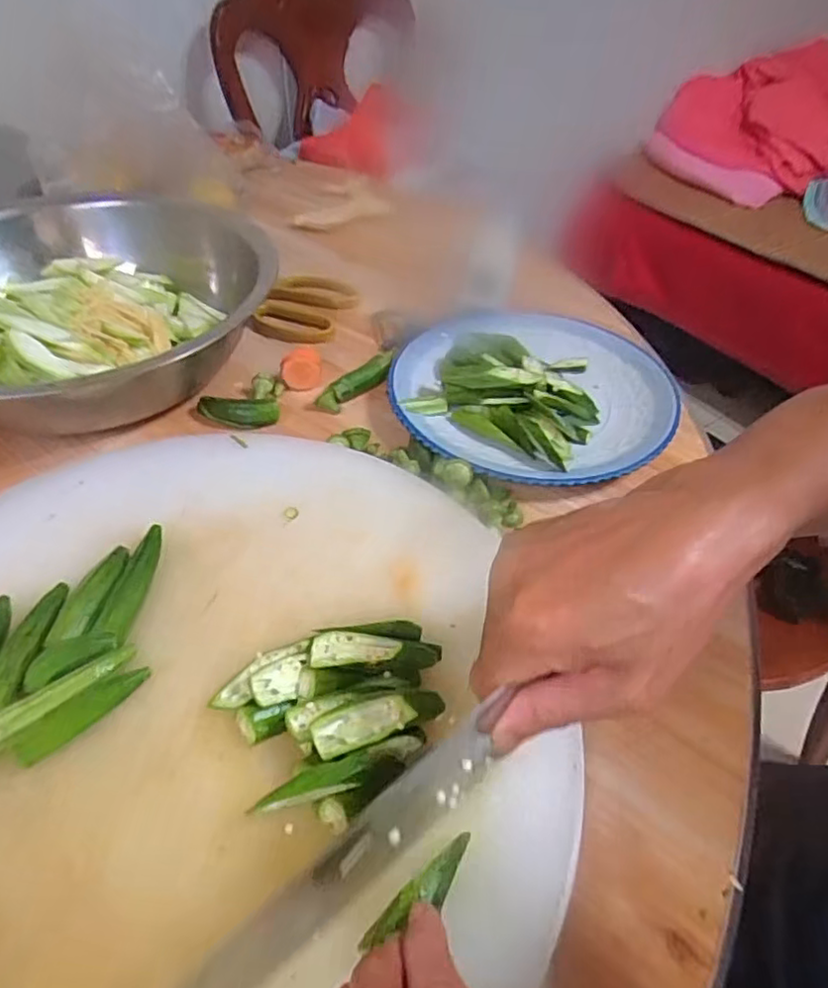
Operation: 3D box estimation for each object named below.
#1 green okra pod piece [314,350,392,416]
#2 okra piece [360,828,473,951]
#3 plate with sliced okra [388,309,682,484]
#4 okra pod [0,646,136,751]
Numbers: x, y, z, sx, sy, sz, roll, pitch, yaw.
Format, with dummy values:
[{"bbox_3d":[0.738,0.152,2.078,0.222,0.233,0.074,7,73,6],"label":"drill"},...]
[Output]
[{"bbox_3d":[-0.050,-0.098,0.562,0.015,0.025,0.084,37,54,28],"label":"green okra pod piece"},{"bbox_3d":[0.004,0.167,0.269,0.061,0.011,0.014,-23,51,-34],"label":"okra piece"},{"bbox_3d":[0.101,-0.089,0.549,0.228,0.043,0.227,2,45,-2],"label":"plate with sliced okra"},{"bbox_3d":[-0.187,0.109,0.321,0.098,0.013,0.016,-31,55,-30],"label":"okra pod"}]

